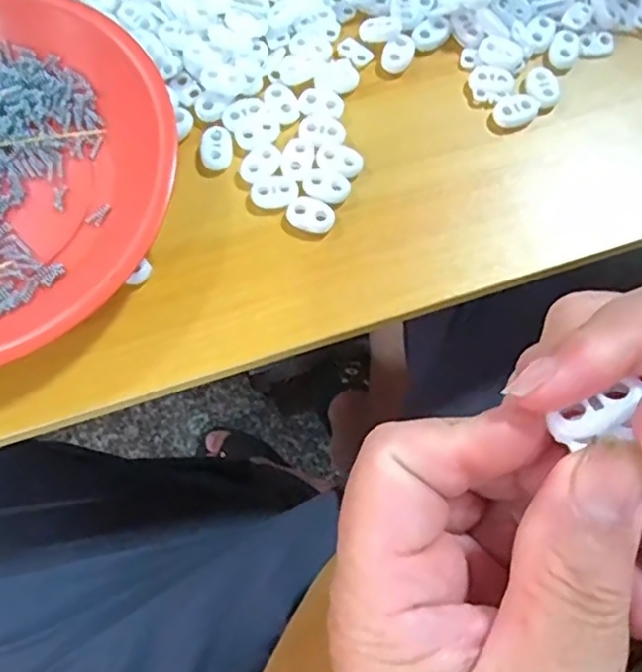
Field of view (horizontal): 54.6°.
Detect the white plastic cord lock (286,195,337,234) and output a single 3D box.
[{"bbox_3d":[-0.005,-0.057,0.292,0.022,0.004,0.016,22,75,4],"label":"white plastic cord lock"}]

